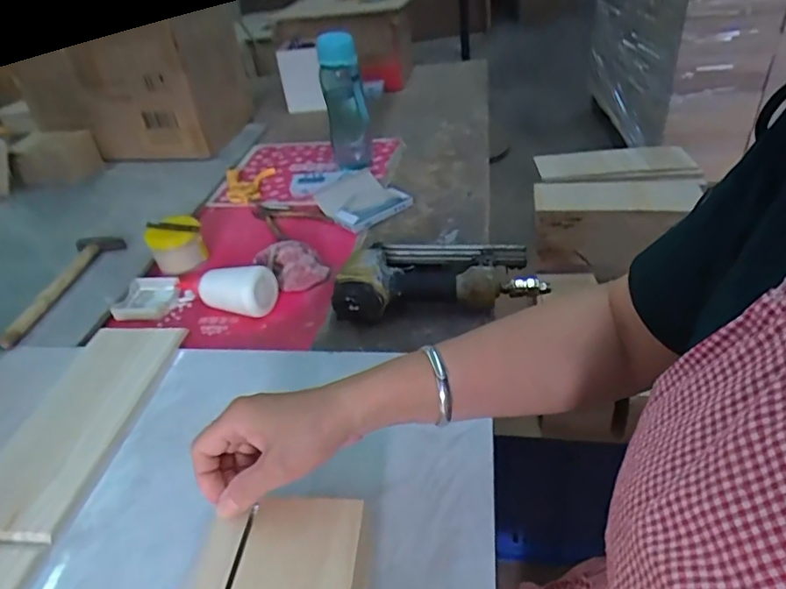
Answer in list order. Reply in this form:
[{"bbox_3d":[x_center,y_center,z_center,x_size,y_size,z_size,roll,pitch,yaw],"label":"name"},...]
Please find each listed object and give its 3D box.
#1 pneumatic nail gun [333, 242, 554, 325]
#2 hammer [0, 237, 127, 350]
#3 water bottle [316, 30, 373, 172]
[{"bbox_3d":[0.053,-0.034,0.691,0.242,0.057,0.157,-4,37,2],"label":"pneumatic nail gun"},{"bbox_3d":[-0.478,-0.015,0.764,0.079,0.017,0.244,-1,37,6],"label":"hammer"},{"bbox_3d":[-0.087,-0.358,0.984,0.077,0.231,0.090,-8,37,-3],"label":"water bottle"}]

